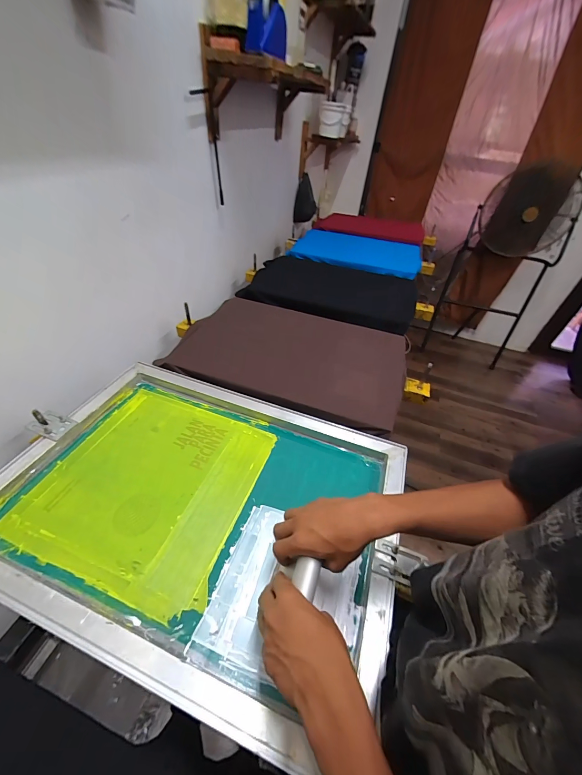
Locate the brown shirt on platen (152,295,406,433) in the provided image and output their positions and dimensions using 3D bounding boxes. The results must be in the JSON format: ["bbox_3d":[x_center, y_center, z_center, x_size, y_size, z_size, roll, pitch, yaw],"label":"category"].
[{"bbox_3d":[-0.011,-0.097,0.869,0.667,0.046,0.432,15,43,9],"label":"brown shirt on platen"}]

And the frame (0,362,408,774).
[{"bbox_3d":[-0.155,0.180,0.528,0.656,0.043,0.471,16,43,12],"label":"frame"}]

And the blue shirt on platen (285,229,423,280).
[{"bbox_3d":[0.351,-0.712,1.558,0.661,0.035,0.460,10,45,2],"label":"blue shirt on platen"}]

